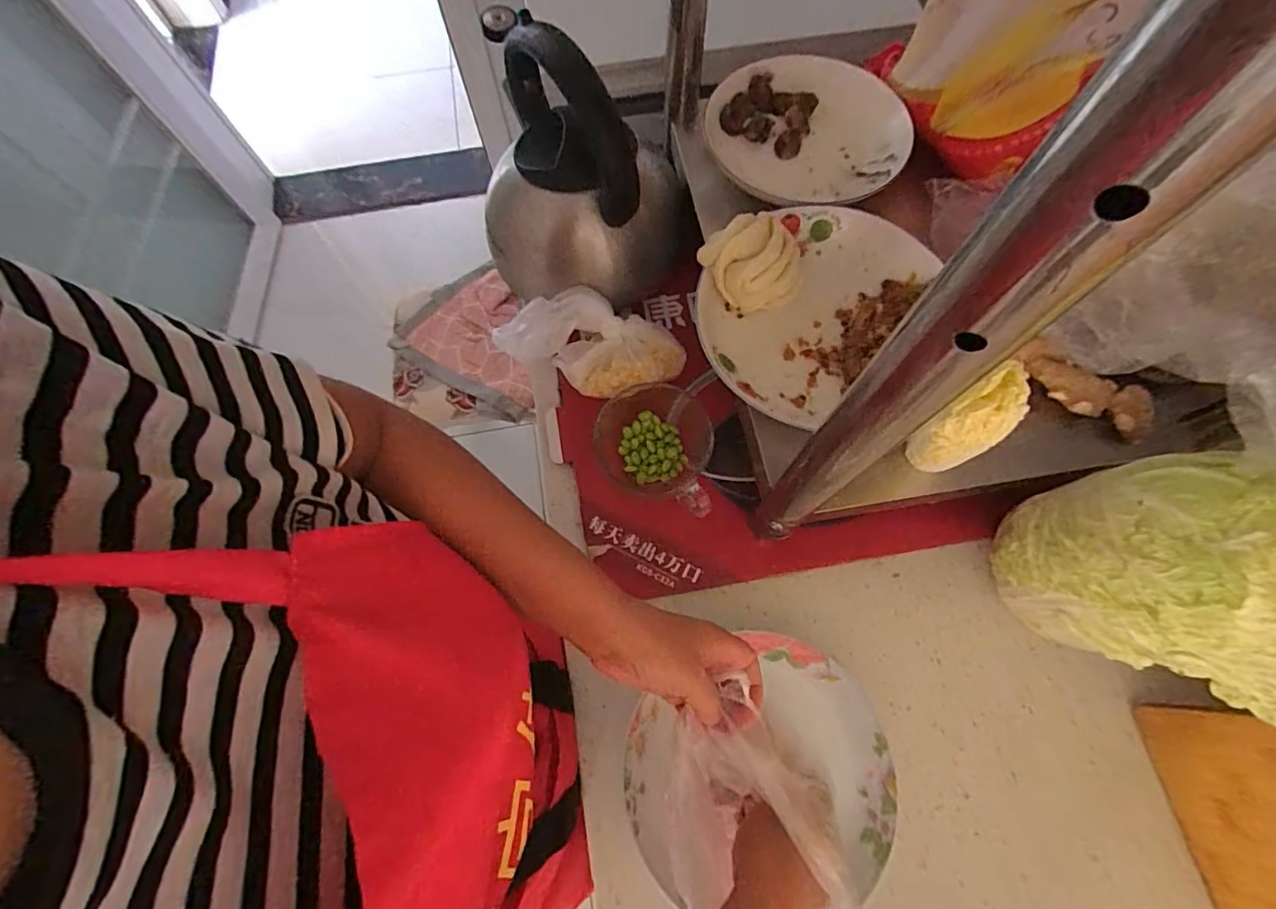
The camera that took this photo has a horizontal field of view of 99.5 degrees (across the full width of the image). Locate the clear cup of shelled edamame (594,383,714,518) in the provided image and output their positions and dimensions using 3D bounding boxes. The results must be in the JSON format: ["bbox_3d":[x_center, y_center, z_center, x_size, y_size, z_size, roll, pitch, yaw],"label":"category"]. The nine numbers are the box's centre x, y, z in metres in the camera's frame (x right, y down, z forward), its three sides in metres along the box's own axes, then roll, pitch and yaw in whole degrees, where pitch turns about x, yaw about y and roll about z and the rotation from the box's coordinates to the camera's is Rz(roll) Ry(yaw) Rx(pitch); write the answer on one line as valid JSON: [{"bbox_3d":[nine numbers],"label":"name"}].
[{"bbox_3d":[0.016,-0.013,0.517,0.114,0.060,0.122,0,72,0],"label":"clear cup of shelled edamame"}]

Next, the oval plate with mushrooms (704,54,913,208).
[{"bbox_3d":[0.156,-0.307,0.525,0.177,0.045,0.186,-41,77,-12],"label":"oval plate with mushrooms"}]

